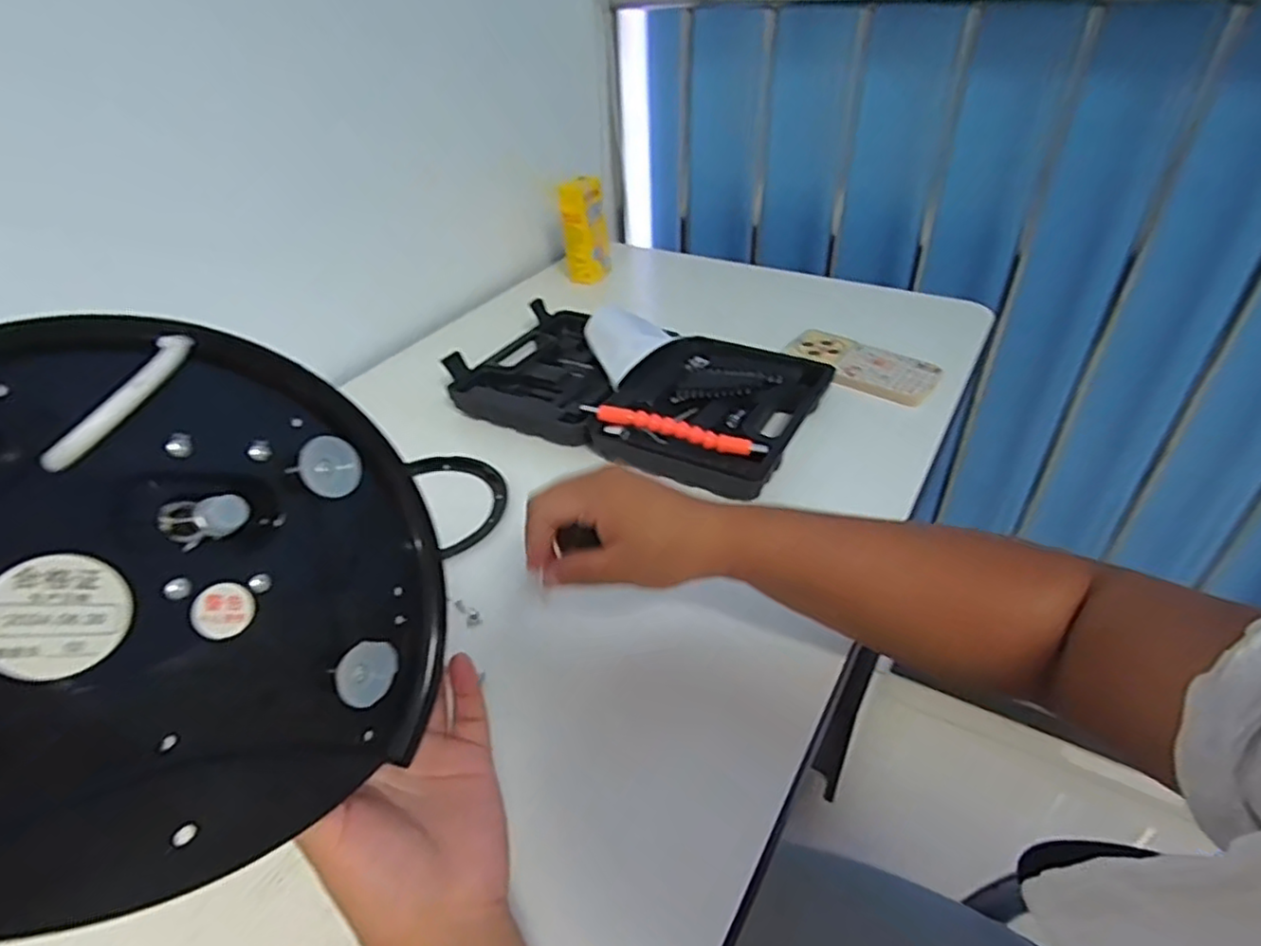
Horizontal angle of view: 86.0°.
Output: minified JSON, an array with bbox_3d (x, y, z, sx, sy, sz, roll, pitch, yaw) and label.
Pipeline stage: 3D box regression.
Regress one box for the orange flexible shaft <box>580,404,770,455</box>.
[{"bbox_3d":[0.034,-0.037,0.593,0.167,0.027,0.019,13,40,19],"label":"orange flexible shaft"}]

